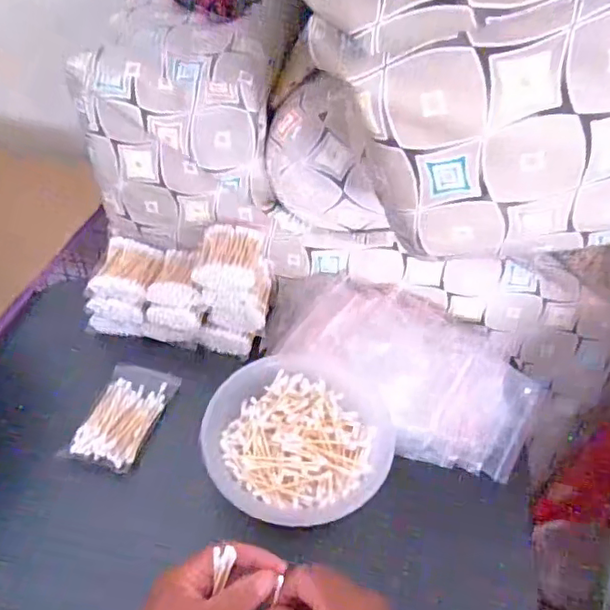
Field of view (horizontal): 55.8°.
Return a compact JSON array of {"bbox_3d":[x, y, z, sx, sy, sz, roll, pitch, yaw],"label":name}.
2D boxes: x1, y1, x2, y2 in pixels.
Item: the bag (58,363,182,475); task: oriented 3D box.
[{"bbox_3d":[-0.180,0.111,0.580,0.066,0.024,0.111,11,46,10],"label":"bag"}]

